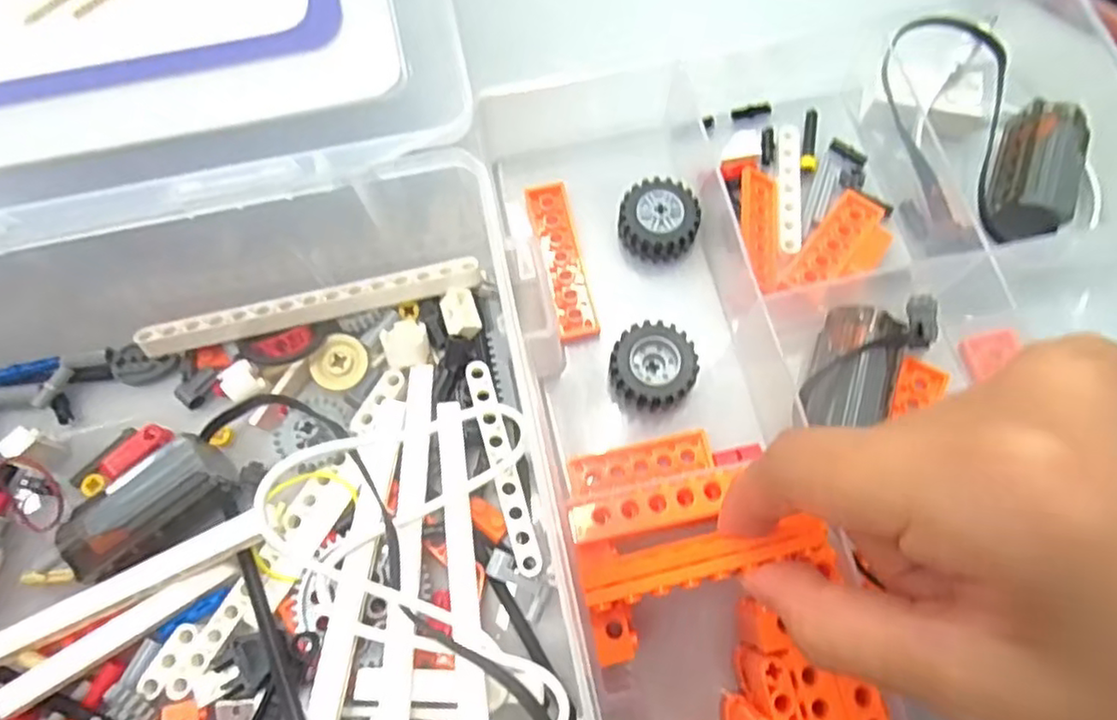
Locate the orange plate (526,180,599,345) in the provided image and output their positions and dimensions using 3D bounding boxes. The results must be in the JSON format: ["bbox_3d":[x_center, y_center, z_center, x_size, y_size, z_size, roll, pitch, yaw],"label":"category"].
[{"bbox_3d":[0.001,-0.038,0.250,0.015,0.005,0.063,-12,71,-3],"label":"orange plate"}]

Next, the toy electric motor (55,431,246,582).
[{"bbox_3d":[-0.126,0.048,0.207,0.051,0.020,0.025,-34,74,-9],"label":"toy electric motor"}]

